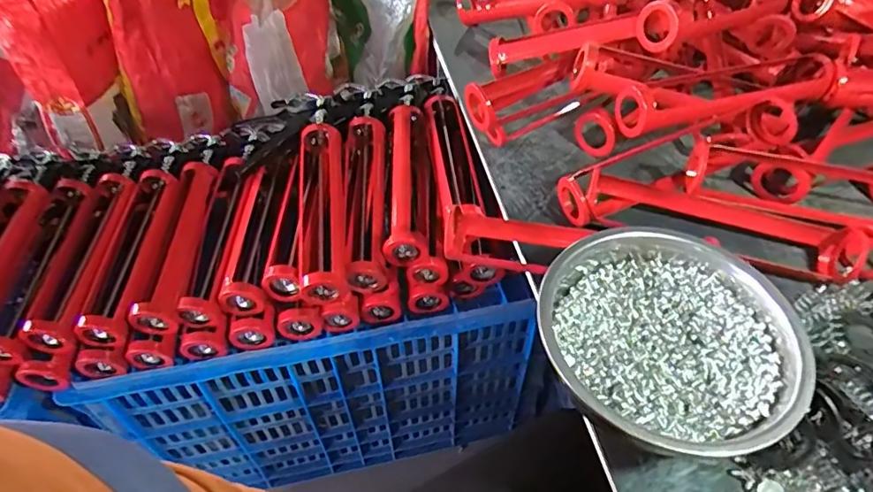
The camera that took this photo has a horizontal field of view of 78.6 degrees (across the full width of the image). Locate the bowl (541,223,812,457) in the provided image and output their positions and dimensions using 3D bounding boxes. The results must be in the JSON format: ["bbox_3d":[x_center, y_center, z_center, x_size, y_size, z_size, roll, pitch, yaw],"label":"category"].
[{"bbox_3d":[0.181,0.065,0.426,0.177,0.066,0.186,0,49,0],"label":"bowl"}]

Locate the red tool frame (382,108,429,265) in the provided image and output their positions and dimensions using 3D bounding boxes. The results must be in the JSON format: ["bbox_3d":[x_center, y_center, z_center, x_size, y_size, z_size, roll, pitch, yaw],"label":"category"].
[{"bbox_3d":[-0.038,-0.091,0.698,0.050,0.066,0.248,-1,49,0],"label":"red tool frame"}]

